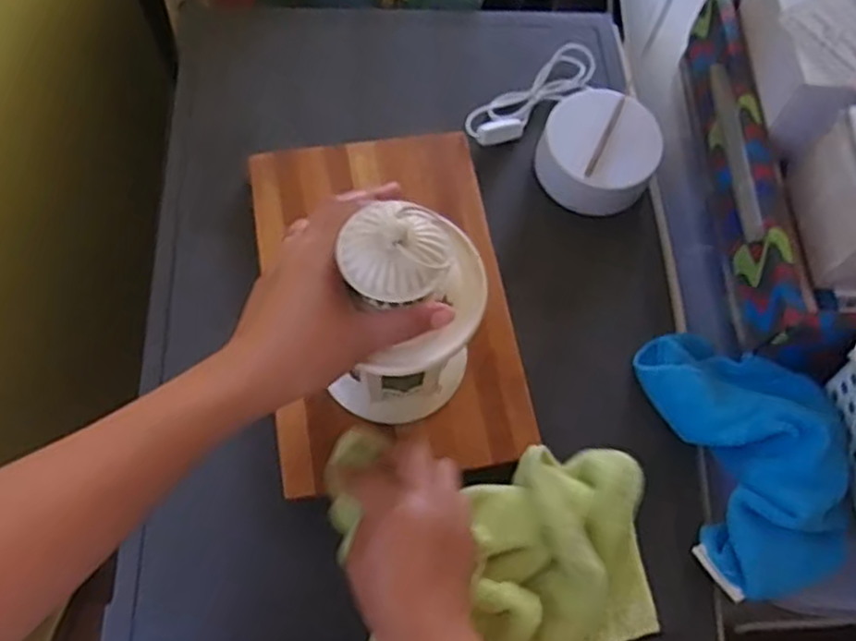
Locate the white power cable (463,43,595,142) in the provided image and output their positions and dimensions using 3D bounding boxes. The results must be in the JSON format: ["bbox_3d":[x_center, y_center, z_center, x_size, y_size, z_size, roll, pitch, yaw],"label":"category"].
[{"bbox_3d":[0.093,-0.196,0.628,0.149,0.024,0.045,-37,74,-16],"label":"white power cable"}]

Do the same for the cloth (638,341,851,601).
[{"bbox_3d":[0.232,0.087,0.498,0.126,0.046,0.185,-8,68,-7],"label":"cloth"}]

